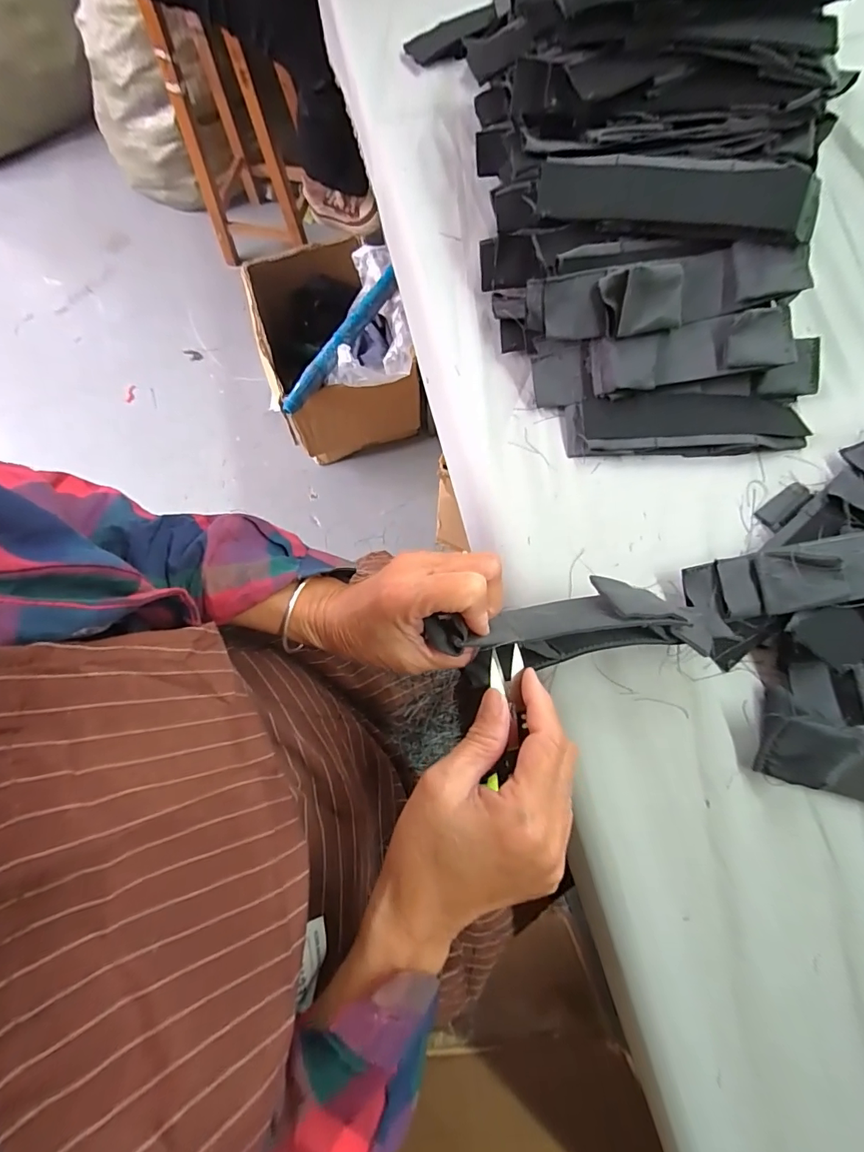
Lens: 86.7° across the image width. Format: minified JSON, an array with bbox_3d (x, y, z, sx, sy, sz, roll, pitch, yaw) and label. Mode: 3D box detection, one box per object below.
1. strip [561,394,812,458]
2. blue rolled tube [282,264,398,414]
[{"bbox_3d":[0.212,-0.126,0.386,0.194,0.020,0.047,-2,75,1],"label":"strip"},{"bbox_3d":[-0.189,-0.506,0.978,0.048,0.039,0.404,29,77,9],"label":"blue rolled tube"}]

